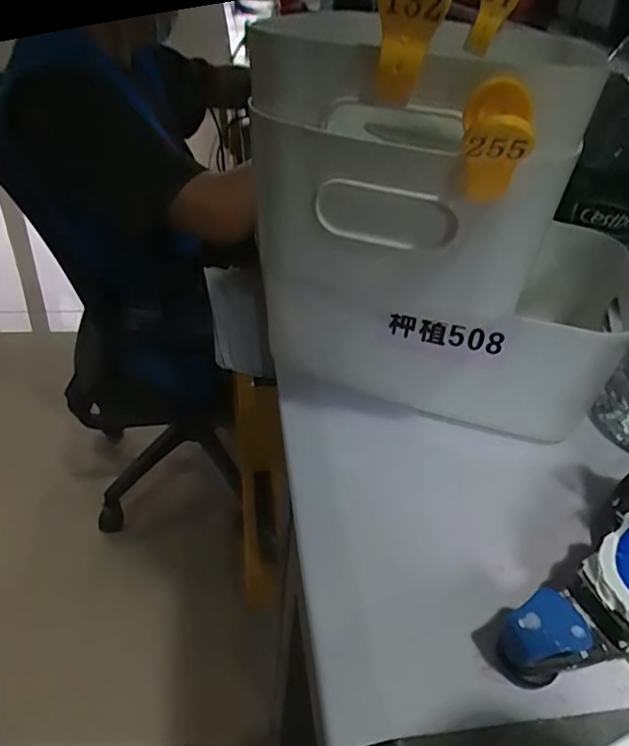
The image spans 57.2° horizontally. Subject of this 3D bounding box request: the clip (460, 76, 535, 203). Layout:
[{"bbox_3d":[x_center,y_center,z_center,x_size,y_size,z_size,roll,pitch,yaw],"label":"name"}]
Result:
[{"bbox_3d":[0.088,-0.115,0.284,0.031,0.056,0.031,11,71,10],"label":"clip"}]

